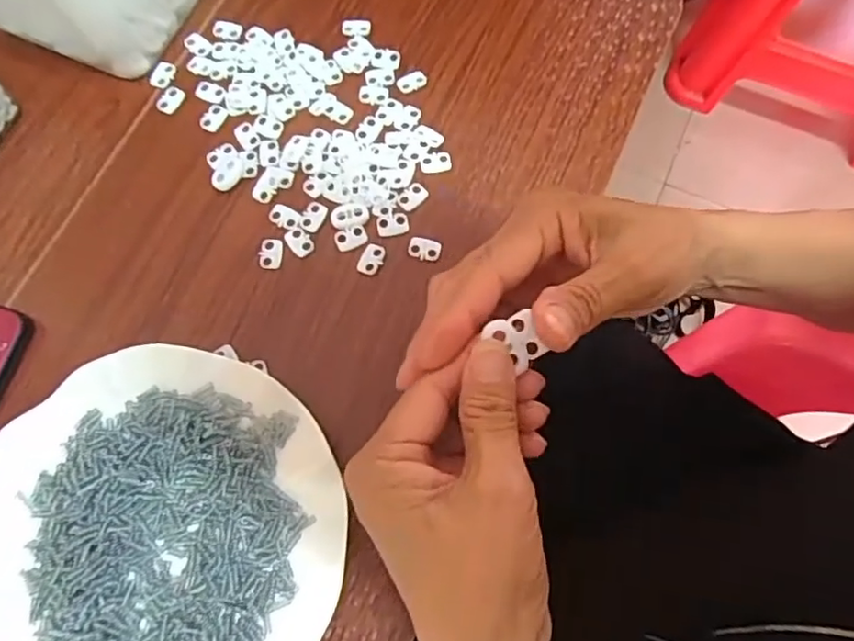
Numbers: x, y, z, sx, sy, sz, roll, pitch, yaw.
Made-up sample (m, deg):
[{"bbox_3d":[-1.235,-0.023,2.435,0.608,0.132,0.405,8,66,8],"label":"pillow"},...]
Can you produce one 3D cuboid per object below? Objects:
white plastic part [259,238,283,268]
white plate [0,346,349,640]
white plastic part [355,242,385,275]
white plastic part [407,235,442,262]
[{"bbox_3d":[-0.093,-0.040,0.366,0.013,0.004,0.018,4,73,1],"label":"white plastic part"},{"bbox_3d":[-0.136,0.108,0.305,0.180,0.016,0.179,0,73,-1],"label":"white plate"},{"bbox_3d":[-0.033,-0.037,0.362,0.014,0.004,0.019,20,74,6],"label":"white plastic part"},{"bbox_3d":[-0.002,-0.043,0.364,0.019,0.004,0.013,15,73,4],"label":"white plastic part"}]

